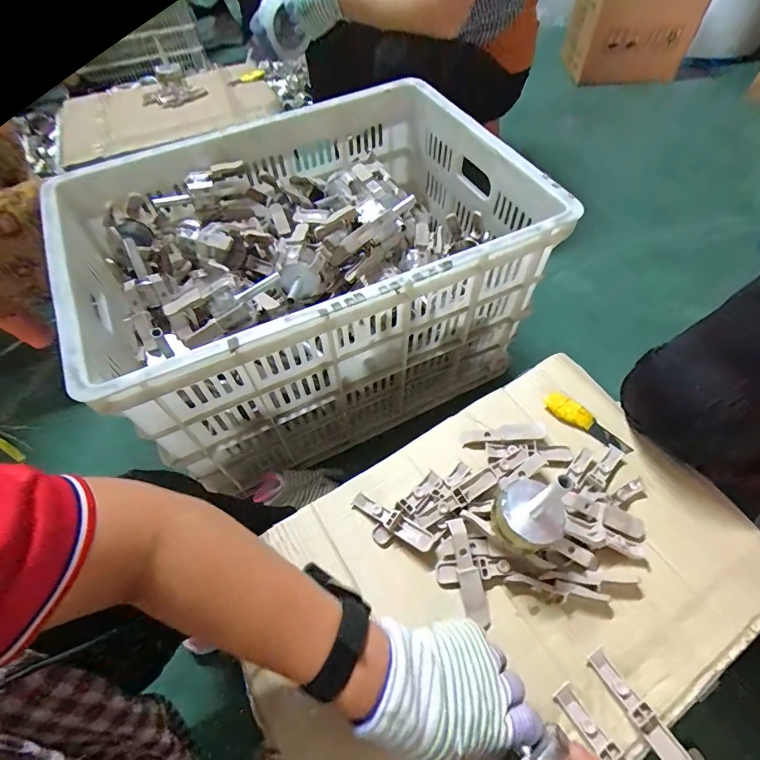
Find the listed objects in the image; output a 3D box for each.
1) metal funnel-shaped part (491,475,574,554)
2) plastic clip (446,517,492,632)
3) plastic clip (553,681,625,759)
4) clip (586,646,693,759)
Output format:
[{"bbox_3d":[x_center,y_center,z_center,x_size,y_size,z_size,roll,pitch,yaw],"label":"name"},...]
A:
[{"bbox_3d":[0.141,0.124,0.389,0.058,0.097,0.059,-1,57,2],"label":"metal funnel-shaped part"},{"bbox_3d":[0.088,0.193,0.420,0.022,0.014,0.100,-12,73,-5],"label":"plastic clip"},{"bbox_3d":[0.191,0.312,0.352,0.019,0.014,0.098,-30,60,-16],"label":"plastic clip"},{"bbox_3d":[0.226,0.290,0.366,0.021,0.014,0.096,-29,60,-15],"label":"clip"}]

